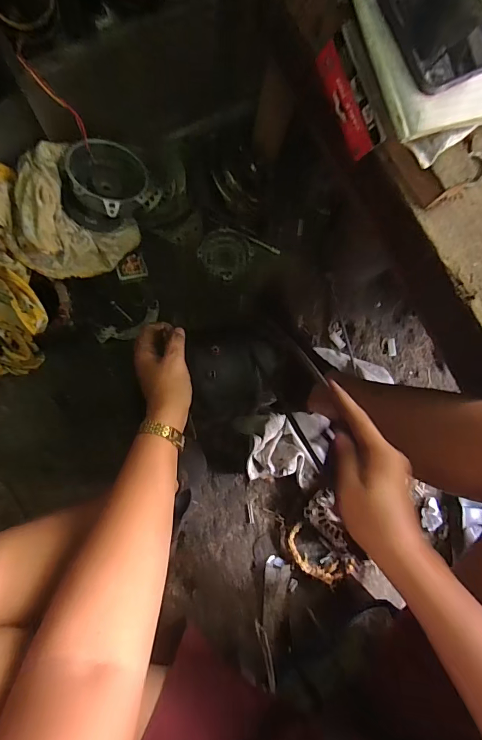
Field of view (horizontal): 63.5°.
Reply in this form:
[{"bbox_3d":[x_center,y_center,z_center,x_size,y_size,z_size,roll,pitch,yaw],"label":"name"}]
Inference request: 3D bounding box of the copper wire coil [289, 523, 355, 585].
[{"bbox_3d":[0.128,0.316,0.658,0.120,0.026,0.060,34,83,-3],"label":"copper wire coil"}]

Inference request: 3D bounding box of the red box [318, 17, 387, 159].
[{"bbox_3d":[0.105,-0.257,0.366,0.012,0.049,0.099,-28,106,-7],"label":"red box"}]

